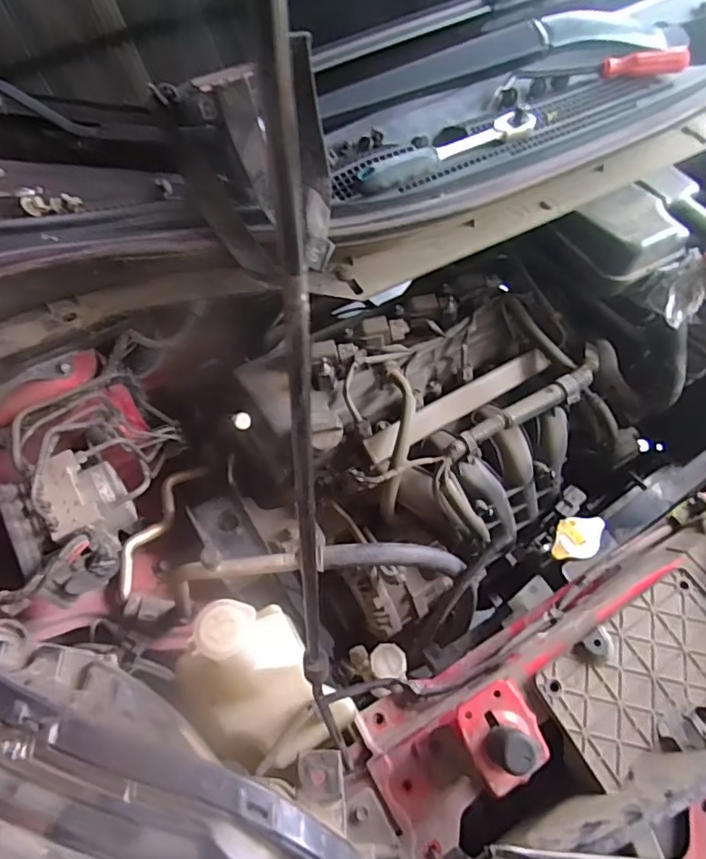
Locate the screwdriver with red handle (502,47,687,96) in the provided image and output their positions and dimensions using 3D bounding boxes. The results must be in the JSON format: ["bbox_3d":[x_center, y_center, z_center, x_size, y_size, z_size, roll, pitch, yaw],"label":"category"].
[{"bbox_3d":[0.250,-0.374,0.581,0.212,0.017,0.022,-11,60,-9],"label":"screwdriver with red handle"}]

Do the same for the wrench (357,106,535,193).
[{"bbox_3d":[0.086,-0.251,0.504,0.190,0.016,0.021,-28,64,-18],"label":"wrench"}]

